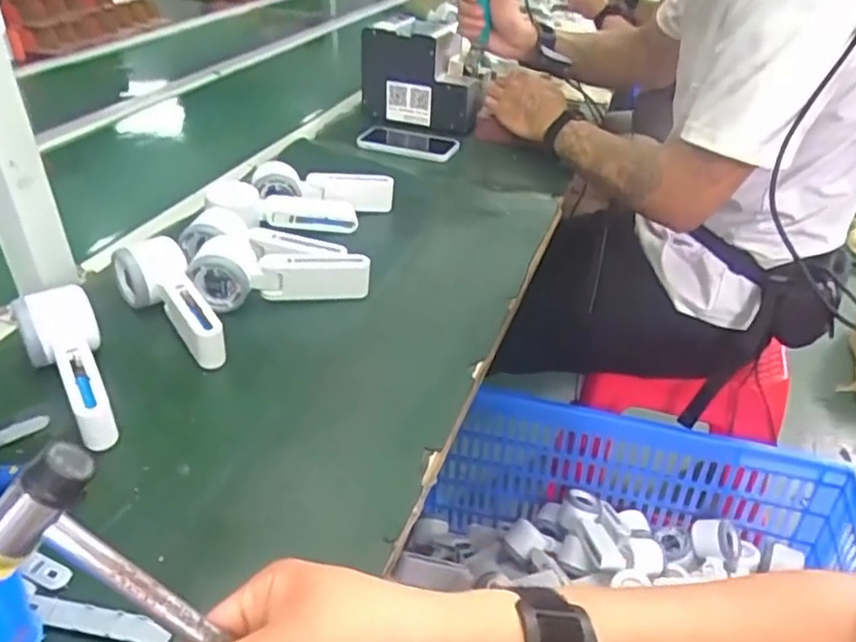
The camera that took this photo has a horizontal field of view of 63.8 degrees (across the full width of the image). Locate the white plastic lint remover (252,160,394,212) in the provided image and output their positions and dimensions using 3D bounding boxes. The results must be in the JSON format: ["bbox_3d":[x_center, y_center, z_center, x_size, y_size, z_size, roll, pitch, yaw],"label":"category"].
[{"bbox_3d":[-0.120,-0.156,0.810,0.166,0.041,0.038,5,32,-17],"label":"white plastic lint remover"}]

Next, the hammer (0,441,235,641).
[{"bbox_3d":[-0.076,0.136,0.300,0.243,0.059,0.026,34,13,-7],"label":"hammer"}]

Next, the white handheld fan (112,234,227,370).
[{"bbox_3d":[-0.232,-0.017,0.613,0.056,0.068,0.156,-19,39,-28],"label":"white handheld fan"}]

